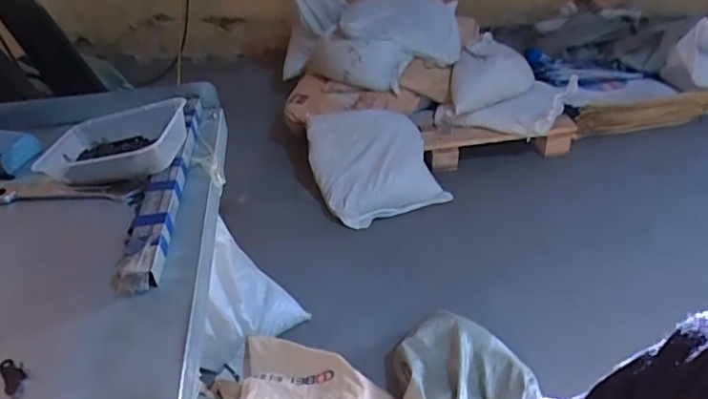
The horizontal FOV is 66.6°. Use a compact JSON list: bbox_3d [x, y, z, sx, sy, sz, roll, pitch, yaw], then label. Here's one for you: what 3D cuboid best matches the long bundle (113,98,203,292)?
[{"bbox_3d":[-0.203,-0.026,0.588,0.036,0.023,0.331,-6,37,-3],"label":"long bundle"}]

